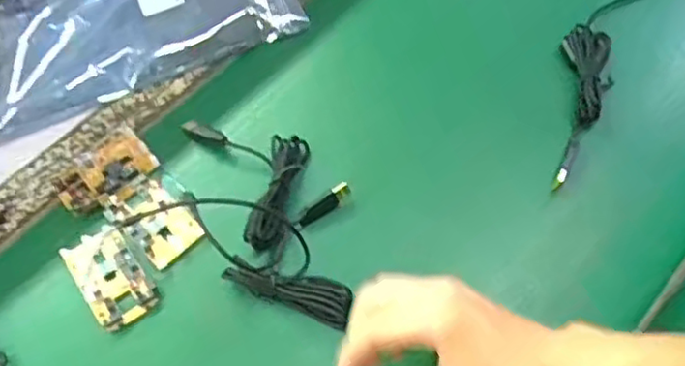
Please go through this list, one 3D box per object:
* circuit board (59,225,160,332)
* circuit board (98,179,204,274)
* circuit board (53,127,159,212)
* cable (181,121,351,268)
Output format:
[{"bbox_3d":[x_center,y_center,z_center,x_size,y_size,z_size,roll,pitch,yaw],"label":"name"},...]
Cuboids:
[{"bbox_3d":[-0.175,0.070,0.495,0.045,0.006,0.078,-32,62,-17],"label":"circuit board"},{"bbox_3d":[-0.150,0.028,0.521,0.046,0.007,0.077,-41,65,-21],"label":"circuit board"},{"bbox_3d":[-0.194,-0.006,0.547,0.078,0.012,0.062,-39,64,-20],"label":"circuit board"},{"bbox_3d":[-0.066,-0.015,0.533,0.084,0.035,0.148,-31,62,-16],"label":"cable"}]

